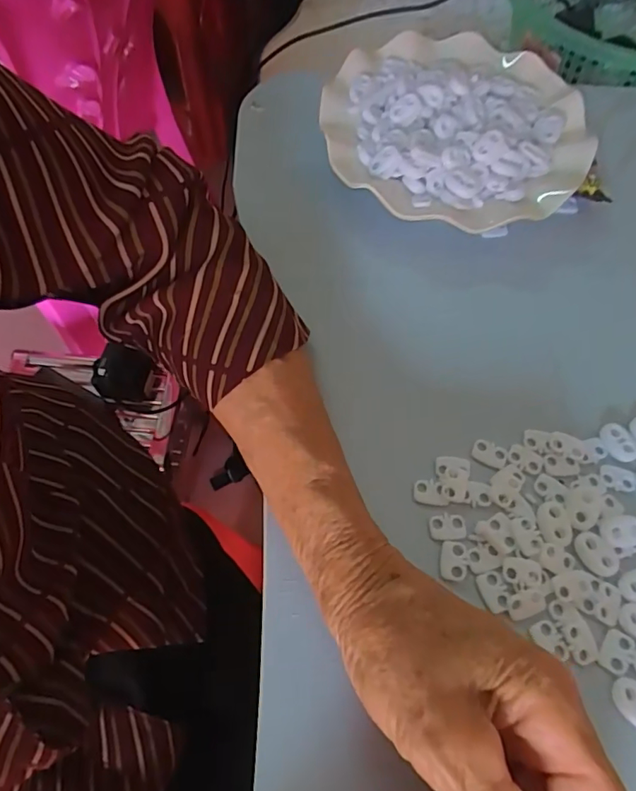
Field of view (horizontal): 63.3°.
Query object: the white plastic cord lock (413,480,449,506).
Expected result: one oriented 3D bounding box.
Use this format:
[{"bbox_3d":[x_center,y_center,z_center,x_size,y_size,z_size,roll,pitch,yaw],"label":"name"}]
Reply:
[{"bbox_3d":[0.057,0.049,0.262,0.017,0.004,0.013,-1,62,-2],"label":"white plastic cord lock"}]

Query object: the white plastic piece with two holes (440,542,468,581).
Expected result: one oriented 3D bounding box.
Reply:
[{"bbox_3d":[0.065,0.079,0.248,0.012,0.004,0.018,5,62,1],"label":"white plastic piece with two holes"}]

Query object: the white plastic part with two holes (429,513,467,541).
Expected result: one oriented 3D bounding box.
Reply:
[{"bbox_3d":[0.064,0.065,0.255,0.018,0.004,0.013,-1,62,-3],"label":"white plastic part with two holes"}]

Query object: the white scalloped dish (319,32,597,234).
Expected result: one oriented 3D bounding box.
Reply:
[{"bbox_3d":[0.093,-0.178,0.349,0.173,0.038,0.162,1,62,-1],"label":"white scalloped dish"}]

